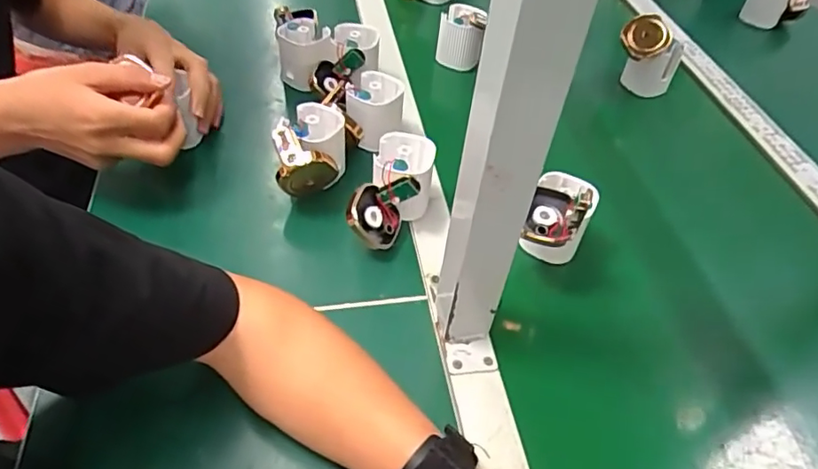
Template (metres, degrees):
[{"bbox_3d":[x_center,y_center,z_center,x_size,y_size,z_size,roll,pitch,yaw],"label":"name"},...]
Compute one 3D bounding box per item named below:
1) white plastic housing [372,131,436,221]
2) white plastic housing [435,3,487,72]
[{"bbox_3d":[-0.006,-0.050,0.532,0.054,0.068,0.070,9,49,1],"label":"white plastic housing"},{"bbox_3d":[0.069,-0.258,0.735,0.063,0.072,0.061,12,49,4],"label":"white plastic housing"}]

